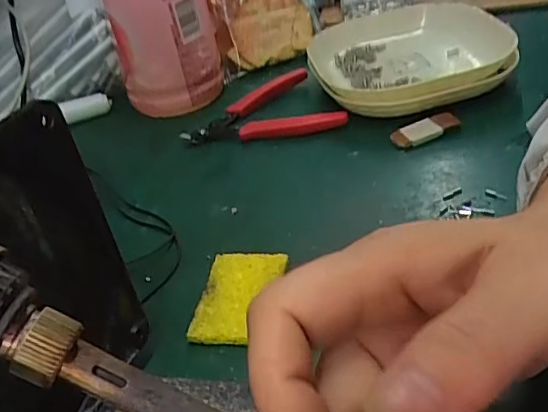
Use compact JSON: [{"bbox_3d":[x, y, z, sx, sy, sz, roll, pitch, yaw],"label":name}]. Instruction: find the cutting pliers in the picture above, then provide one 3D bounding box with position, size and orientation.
[{"bbox_3d":[-0.005,-0.076,0.432,0.114,0.017,0.083,-5,35,9],"label":"cutting pliers"}]

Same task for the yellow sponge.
[{"bbox_3d":[-0.017,0.045,0.281,0.036,0.011,0.055,-1,36,15],"label":"yellow sponge"}]

